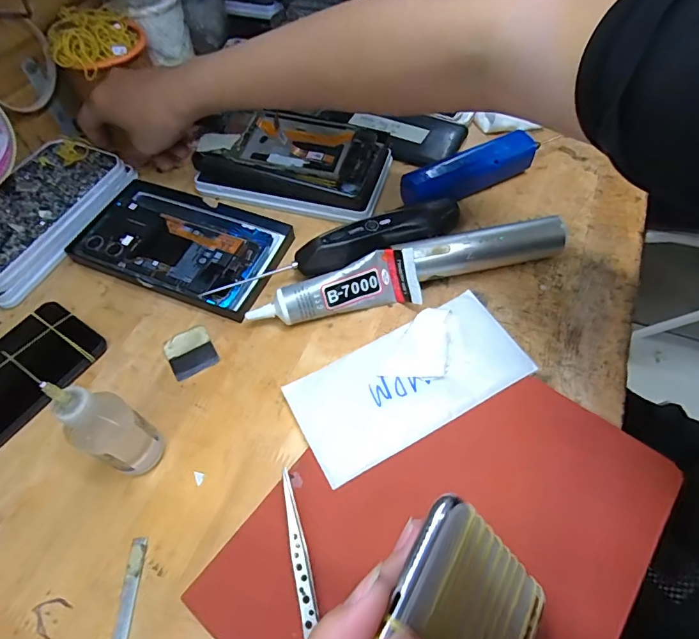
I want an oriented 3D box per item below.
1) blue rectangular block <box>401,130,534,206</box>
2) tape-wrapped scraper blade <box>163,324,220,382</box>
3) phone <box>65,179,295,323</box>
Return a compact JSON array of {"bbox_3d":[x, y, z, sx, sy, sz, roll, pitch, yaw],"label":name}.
[{"bbox_3d":[0.112,-0.140,0.426,0.128,0.045,0.024,-16,57,-7],"label":"blue rectangular block"},{"bbox_3d":[-0.125,0.025,0.355,0.034,0.004,0.040,-27,59,-14],"label":"tape-wrapped scraper blade"},{"bbox_3d":[-0.147,-0.069,0.406,0.172,0.021,0.109,17,59,14],"label":"phone"}]

